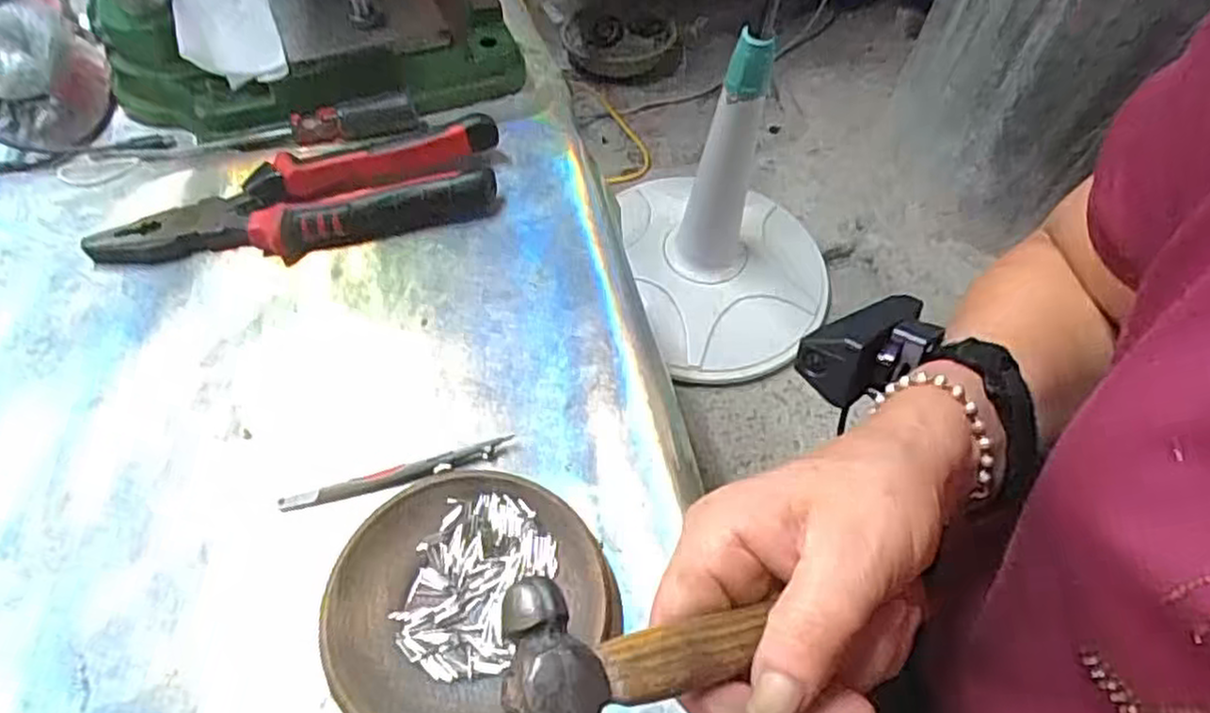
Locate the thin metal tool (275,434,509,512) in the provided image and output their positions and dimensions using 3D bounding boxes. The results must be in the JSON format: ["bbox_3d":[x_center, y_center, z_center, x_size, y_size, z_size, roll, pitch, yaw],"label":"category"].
[{"bbox_3d":[-0.096,0.054,0.343,0.105,0.004,0.011,-15,58,-11],"label":"thin metal tool"}]

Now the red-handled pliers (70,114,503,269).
[{"bbox_3d":[-0.169,-0.087,0.415,0.217,0.032,0.059,-11,57,-9],"label":"red-handled pliers"}]

